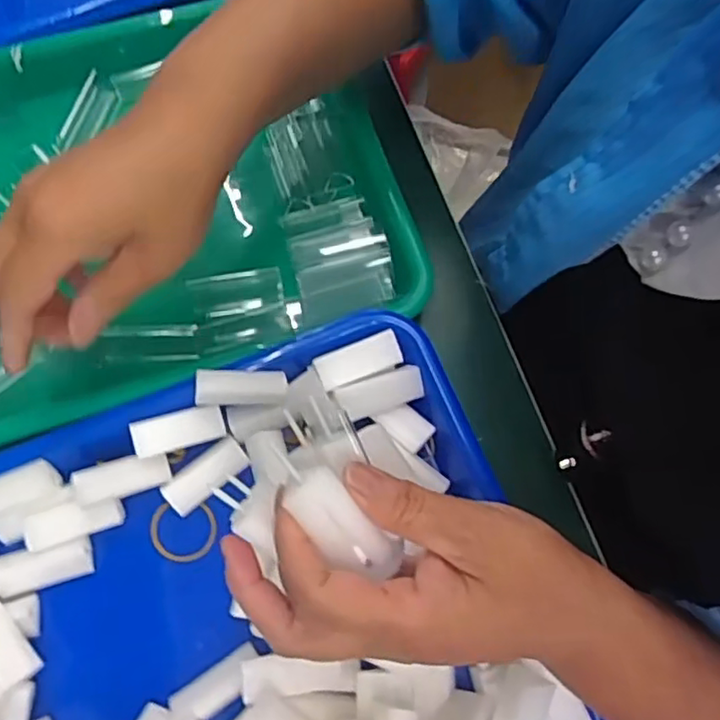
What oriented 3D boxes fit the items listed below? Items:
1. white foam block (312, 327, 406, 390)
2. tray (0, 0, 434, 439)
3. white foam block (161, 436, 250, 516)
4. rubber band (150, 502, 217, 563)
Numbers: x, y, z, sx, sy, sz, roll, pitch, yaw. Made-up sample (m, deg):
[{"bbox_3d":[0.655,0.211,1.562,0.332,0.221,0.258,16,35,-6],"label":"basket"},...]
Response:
[{"bbox_3d":[-0.001,0.000,0.334,0.045,0.008,0.019,-20,94,-12],"label":"white foam block"},{"bbox_3d":[-0.146,-0.093,0.387,0.354,0.045,0.250,-20,74,-8],"label":"tray"},{"bbox_3d":[-0.081,0.060,0.332,0.044,0.007,0.019,-38,77,-12],"label":"white foam block"},{"bbox_3d":[-0.092,0.090,0.329,0.034,0.004,0.029,2,72,-1],"label":"rubber band"}]

